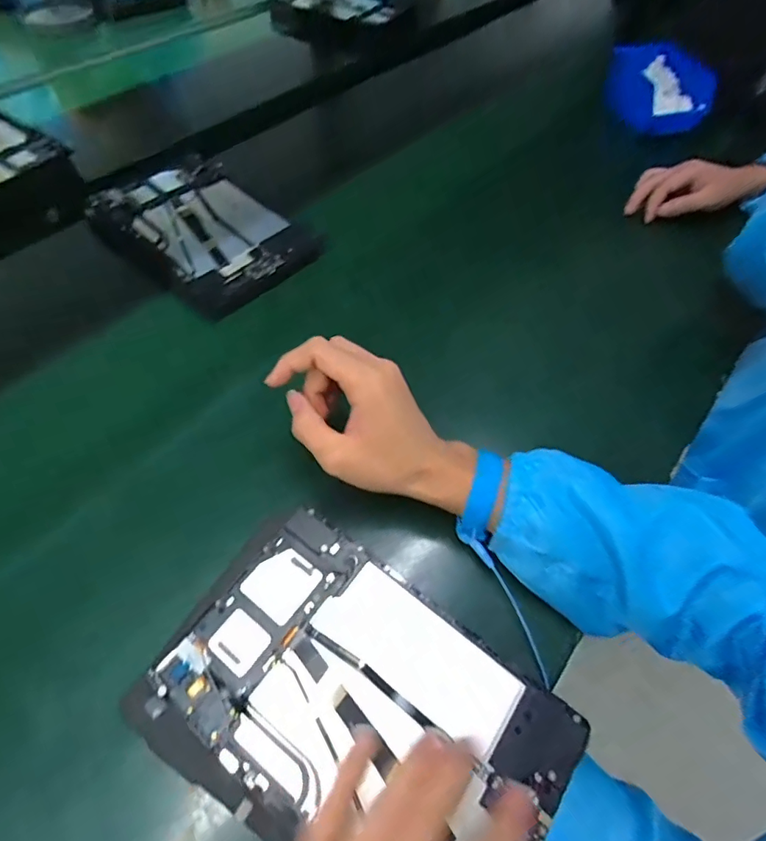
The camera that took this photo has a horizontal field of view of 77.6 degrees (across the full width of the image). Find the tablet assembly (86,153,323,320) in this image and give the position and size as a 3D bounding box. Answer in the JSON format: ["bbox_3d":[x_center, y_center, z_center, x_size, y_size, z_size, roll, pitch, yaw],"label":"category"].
[{"bbox_3d":[-0.201,-0.218,0.537,0.163,0.017,0.250,-38,68,-24],"label":"tablet assembly"}]

